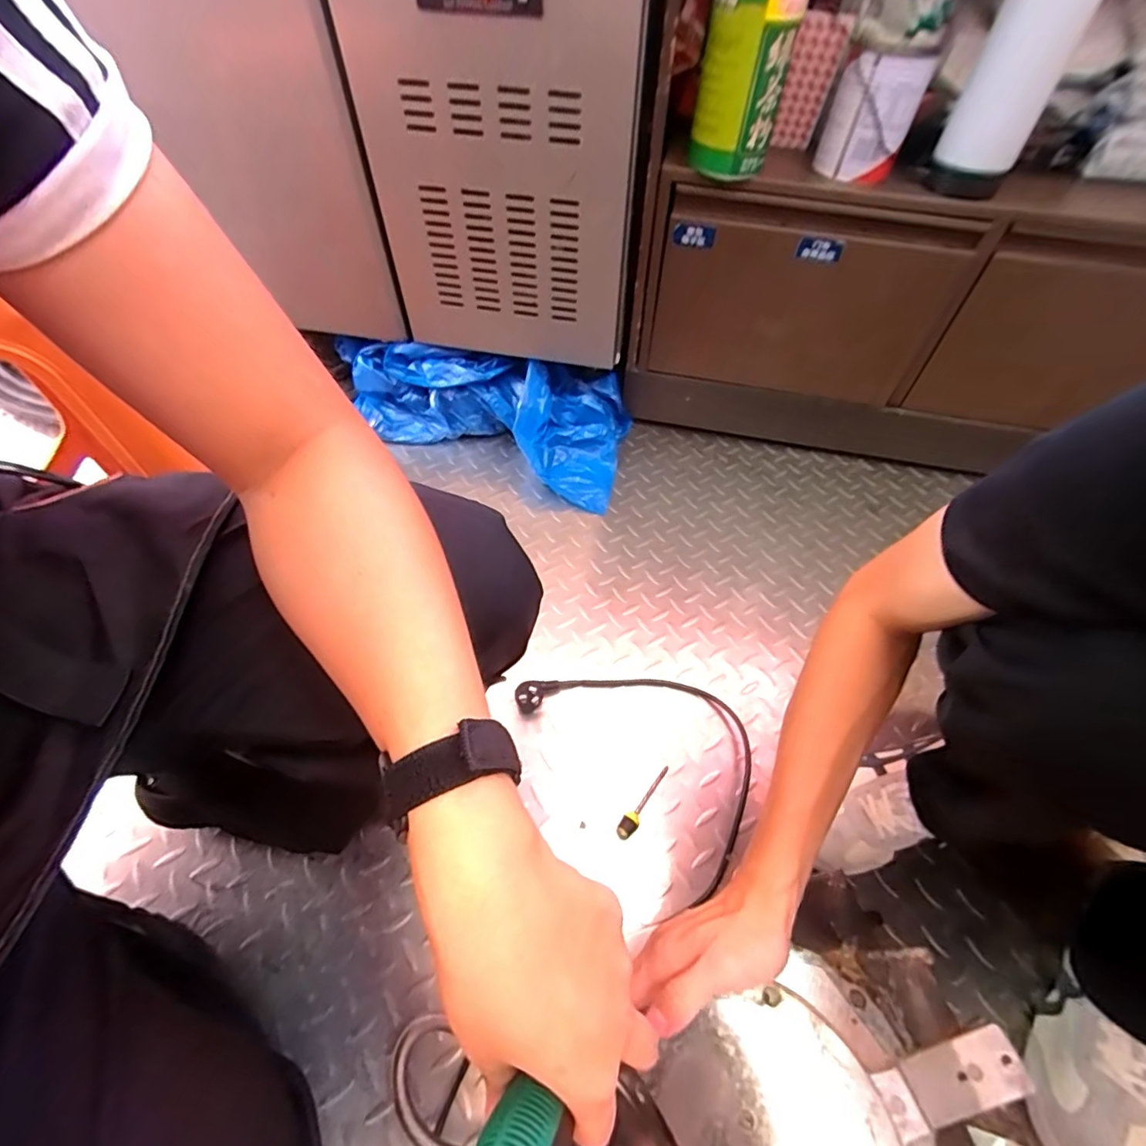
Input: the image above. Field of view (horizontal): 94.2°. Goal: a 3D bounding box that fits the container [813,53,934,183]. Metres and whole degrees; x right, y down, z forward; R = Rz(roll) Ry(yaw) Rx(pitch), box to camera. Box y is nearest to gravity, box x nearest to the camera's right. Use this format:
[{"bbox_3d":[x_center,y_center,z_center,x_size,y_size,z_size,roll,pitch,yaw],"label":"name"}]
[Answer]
[{"bbox_3d":[0.357,-0.548,0.644,0.094,0.115,0.073,18,56,12],"label":"container"}]

